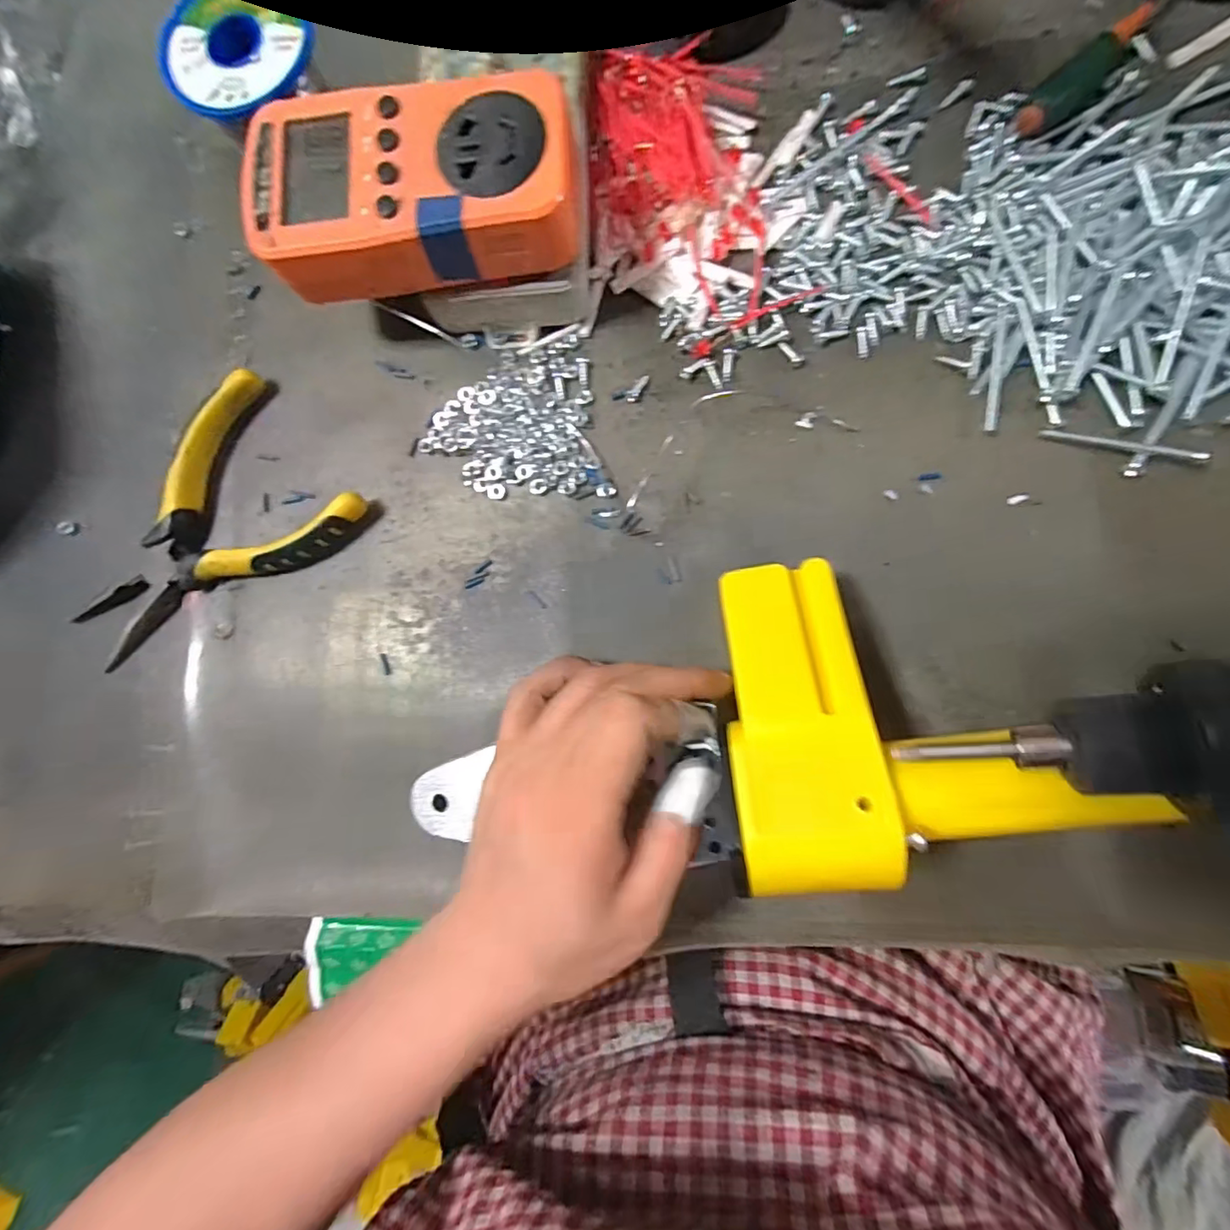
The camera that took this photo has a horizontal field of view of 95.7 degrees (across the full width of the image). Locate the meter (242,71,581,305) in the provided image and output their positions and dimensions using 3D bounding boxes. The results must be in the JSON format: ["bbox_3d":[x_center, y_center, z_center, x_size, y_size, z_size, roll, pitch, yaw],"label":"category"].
[{"bbox_3d":[-0.078,-0.167,0.221,0.125,0.032,0.065,0,85,6],"label":"meter"}]

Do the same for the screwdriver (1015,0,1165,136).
[{"bbox_3d":[0.230,-0.257,0.242,0.135,0.013,0.019,-42,82,1],"label":"screwdriver"}]

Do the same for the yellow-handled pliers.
[{"bbox_3d":[-0.198,-0.035,0.266,0.141,0.020,0.091,-43,82,1],"label":"yellow-handled pliers"}]

